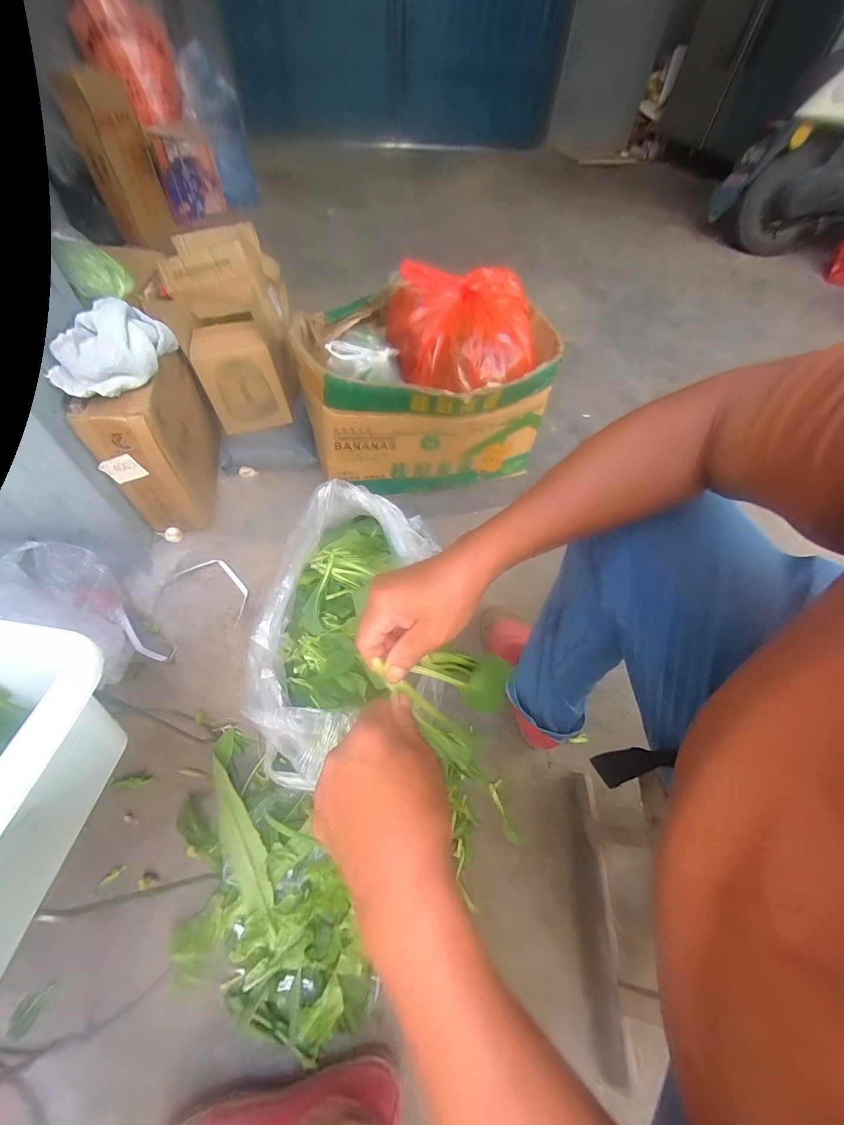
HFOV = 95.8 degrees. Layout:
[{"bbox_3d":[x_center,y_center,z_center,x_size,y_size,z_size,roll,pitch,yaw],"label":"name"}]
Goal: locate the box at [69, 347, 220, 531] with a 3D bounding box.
[{"bbox_3d":[-0.455,-0.221,0.688,0.102,0.249,0.242,-4,55,-7],"label":"box"}]

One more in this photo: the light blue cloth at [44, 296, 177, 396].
[{"bbox_3d":[-0.451,-0.316,0.568,0.098,0.077,0.203,2,54,-3],"label":"light blue cloth"}]

